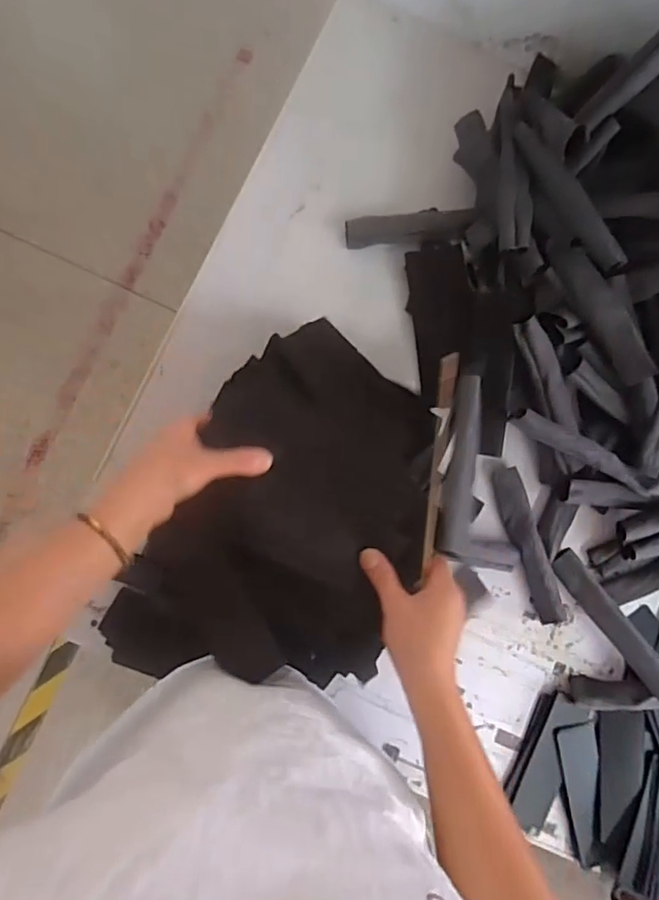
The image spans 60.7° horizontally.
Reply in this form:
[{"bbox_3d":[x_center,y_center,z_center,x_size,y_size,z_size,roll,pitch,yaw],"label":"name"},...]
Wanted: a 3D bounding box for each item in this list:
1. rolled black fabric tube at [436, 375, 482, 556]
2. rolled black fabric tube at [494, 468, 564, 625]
[{"bbox_3d":[0.130,0.010,0.551,0.034,0.022,0.185,12,70,-2],"label":"rolled black fabric tube"},{"bbox_3d":[0.236,0.112,0.665,0.034,0.027,0.183,-16,87,-7],"label":"rolled black fabric tube"}]

